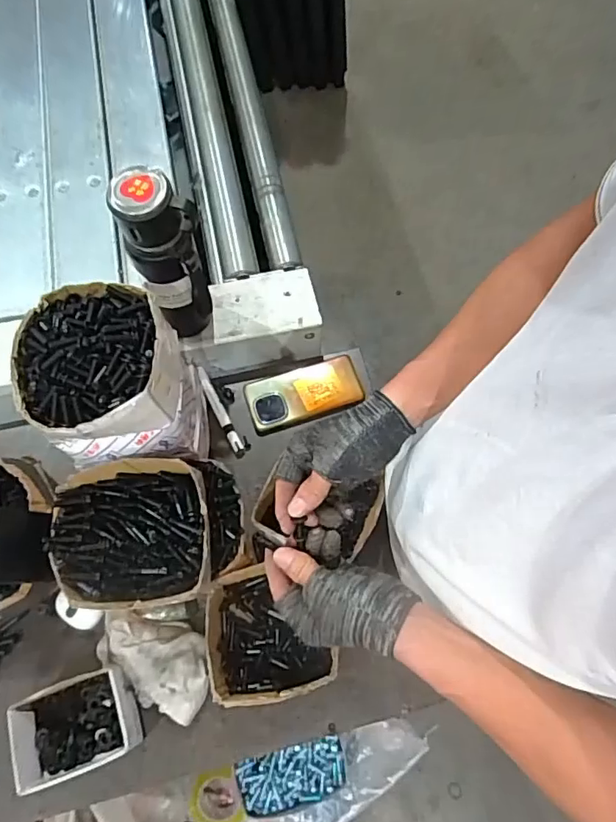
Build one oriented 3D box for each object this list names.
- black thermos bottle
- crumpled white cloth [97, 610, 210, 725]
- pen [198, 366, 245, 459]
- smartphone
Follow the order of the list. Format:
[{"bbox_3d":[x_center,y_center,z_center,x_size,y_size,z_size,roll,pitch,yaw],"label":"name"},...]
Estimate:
[{"bbox_3d":[-0.164,-0.174,0.638,0.082,0.247,0.074,-16,69,-7],"label":"black thermos bottle"},{"bbox_3d":[-0.182,0.293,0.615,0.137,0.037,0.091,17,69,6],"label":"crumpled white cloth"},{"bbox_3d":[-0.125,0.000,0.750,0.017,0.017,0.143,-24,70,-10],"label":"pen"},{"bbox_3d":[-0.006,-0.028,0.760,0.165,0.018,0.085,-17,69,-8],"label":"smartphone"}]

